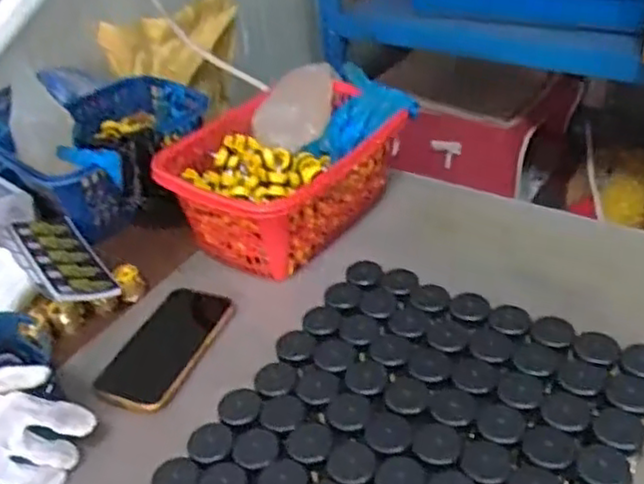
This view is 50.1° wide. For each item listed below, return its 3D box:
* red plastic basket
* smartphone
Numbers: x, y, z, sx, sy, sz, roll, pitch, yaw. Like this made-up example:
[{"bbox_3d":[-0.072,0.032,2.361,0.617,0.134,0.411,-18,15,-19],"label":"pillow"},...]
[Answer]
[{"bbox_3d":[-0.047,-0.077,0.799,0.194,0.101,0.257,25,47,35],"label":"red plastic basket"},{"bbox_3d":[-0.151,0.100,0.668,0.076,0.013,0.152,11,41,22],"label":"smartphone"}]

